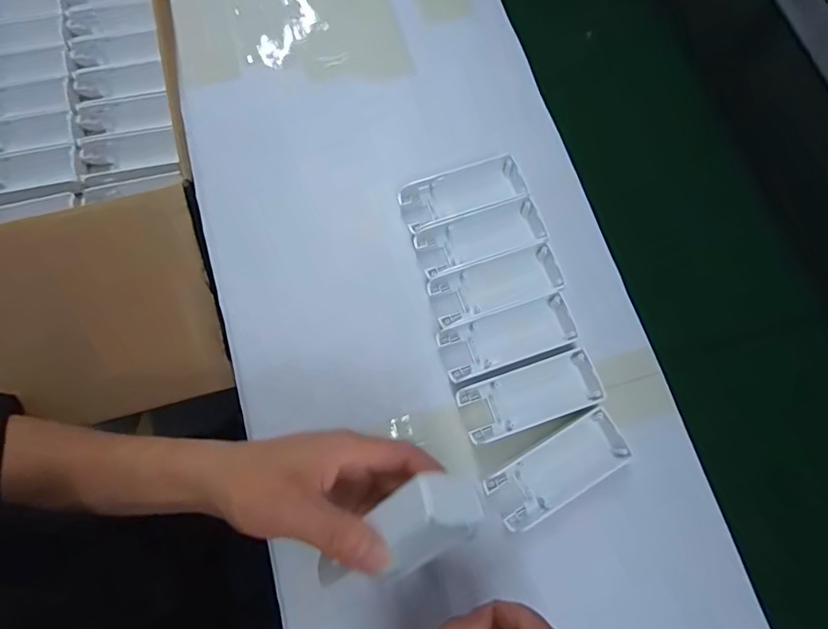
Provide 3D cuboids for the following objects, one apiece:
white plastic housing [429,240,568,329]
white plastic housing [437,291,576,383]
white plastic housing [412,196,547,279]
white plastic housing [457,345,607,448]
[{"bbox_3d":[0.067,-0.026,0.403,0.105,0.023,0.050,-17,74,-6],"label":"white plastic housing"},{"bbox_3d":[0.075,0.017,0.393,0.108,0.022,0.045,-18,75,-7],"label":"white plastic housing"},{"bbox_3d":[0.059,-0.066,0.416,0.111,0.024,0.045,-21,75,-7],"label":"white plastic housing"},{"bbox_3d":[0.091,0.064,0.377,0.107,0.023,0.044,-18,75,-7],"label":"white plastic housing"}]

